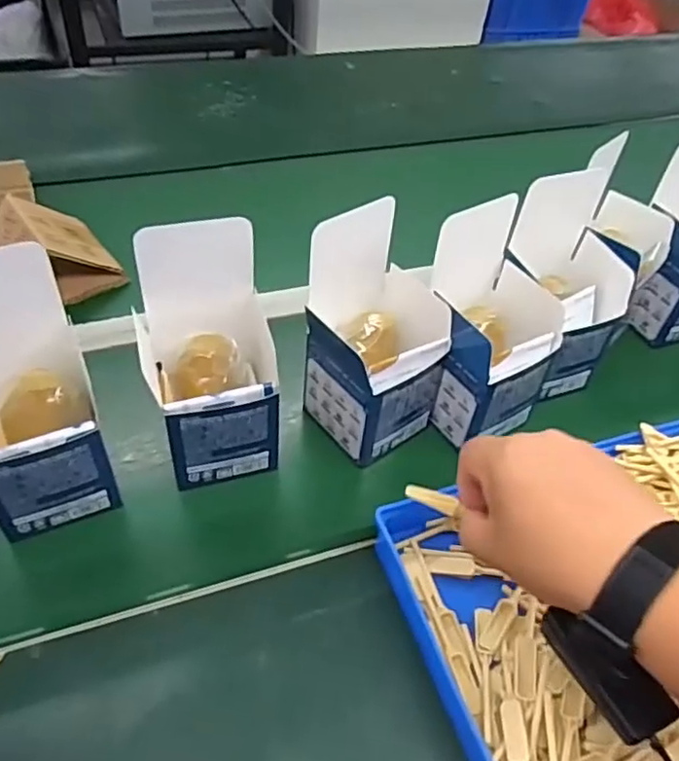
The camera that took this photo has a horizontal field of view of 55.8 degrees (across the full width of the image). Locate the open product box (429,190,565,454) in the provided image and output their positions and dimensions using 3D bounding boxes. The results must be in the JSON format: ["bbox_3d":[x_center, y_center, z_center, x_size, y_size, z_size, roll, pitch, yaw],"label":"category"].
[{"bbox_3d":[0.121,-0.042,0.512,0.096,0.163,0.092,-22,52,-24],"label":"open product box"}]

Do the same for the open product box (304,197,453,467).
[{"bbox_3d":[0.035,-0.032,0.502,0.099,0.181,0.085,-29,55,-28],"label":"open product box"}]

